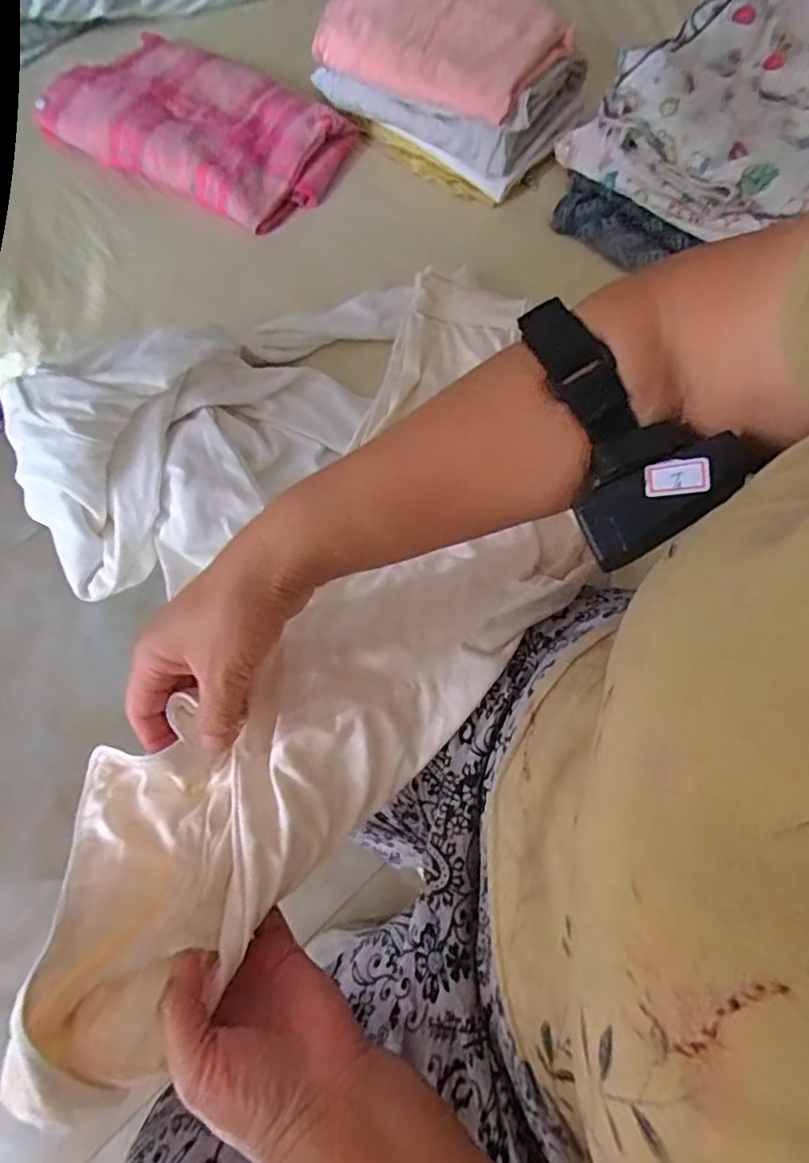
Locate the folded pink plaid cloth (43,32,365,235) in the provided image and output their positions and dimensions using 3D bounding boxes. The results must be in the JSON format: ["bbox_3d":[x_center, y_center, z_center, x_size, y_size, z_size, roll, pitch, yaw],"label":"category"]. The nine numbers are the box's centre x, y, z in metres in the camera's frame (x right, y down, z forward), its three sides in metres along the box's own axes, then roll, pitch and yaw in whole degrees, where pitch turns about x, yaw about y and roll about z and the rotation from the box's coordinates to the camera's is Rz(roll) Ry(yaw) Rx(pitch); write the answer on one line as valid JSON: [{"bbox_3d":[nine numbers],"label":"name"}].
[{"bbox_3d":[-0.258,-0.573,0.755,0.360,0.050,0.228,33,67,11],"label":"folded pink plaid cloth"}]

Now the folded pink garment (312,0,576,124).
[{"bbox_3d":[0.039,-0.642,0.704,0.275,0.085,0.138,25,66,8],"label":"folded pink garment"}]

